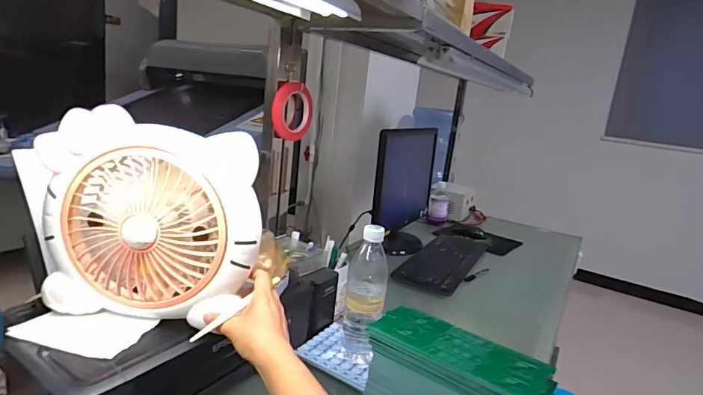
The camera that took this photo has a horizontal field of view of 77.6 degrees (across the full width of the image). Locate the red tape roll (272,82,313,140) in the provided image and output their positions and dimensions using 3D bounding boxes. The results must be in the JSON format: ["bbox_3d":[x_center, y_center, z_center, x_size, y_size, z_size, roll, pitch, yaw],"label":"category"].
[{"bbox_3d":[-0.114,-0.173,0.882,0.023,0.112,0.109,12,17,37],"label":"red tape roll"}]

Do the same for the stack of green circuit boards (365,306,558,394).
[{"bbox_3d":[0.133,0.252,0.589,0.236,0.108,0.111,15,16,32],"label":"stack of green circuit boards"}]

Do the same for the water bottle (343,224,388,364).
[{"bbox_3d":[0.022,0.159,0.694,0.064,0.215,0.067,7,13,2],"label":"water bottle"}]

